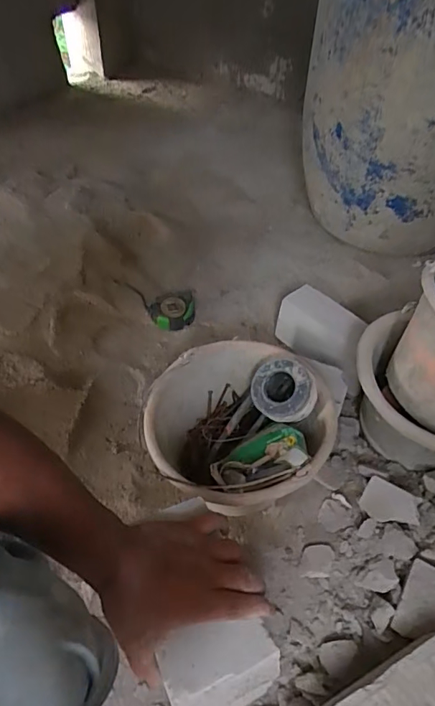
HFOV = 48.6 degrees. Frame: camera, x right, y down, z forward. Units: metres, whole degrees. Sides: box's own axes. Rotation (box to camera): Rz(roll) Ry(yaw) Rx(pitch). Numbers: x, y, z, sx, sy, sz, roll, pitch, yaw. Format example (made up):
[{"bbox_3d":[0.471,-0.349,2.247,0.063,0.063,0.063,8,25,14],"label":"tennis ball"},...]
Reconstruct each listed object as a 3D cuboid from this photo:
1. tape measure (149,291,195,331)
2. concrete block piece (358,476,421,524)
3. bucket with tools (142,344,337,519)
[{"bbox_3d":[-0.087,-0.085,0.956,0.090,0.045,0.072,-3,48,-5],"label":"tape measure"},{"bbox_3d":[0.247,0.216,0.688,0.078,0.011,0.055,24,73,30],"label":"concrete block piece"},{"bbox_3d":[0.028,0.123,0.694,0.246,0.187,0.237,1,48,-1],"label":"bucket with tools"}]

